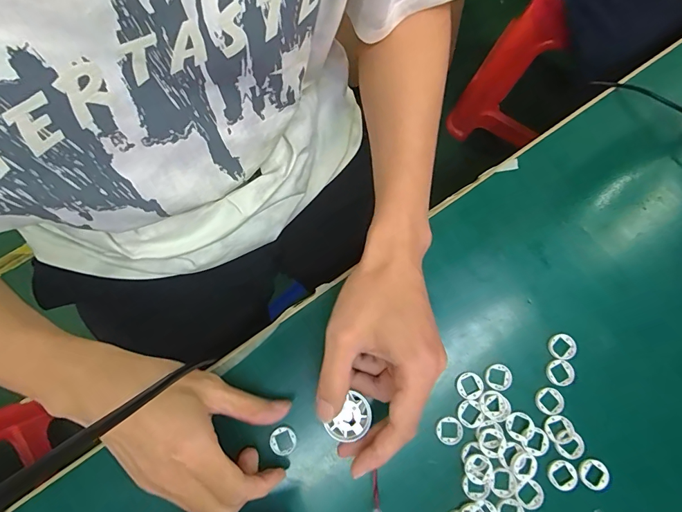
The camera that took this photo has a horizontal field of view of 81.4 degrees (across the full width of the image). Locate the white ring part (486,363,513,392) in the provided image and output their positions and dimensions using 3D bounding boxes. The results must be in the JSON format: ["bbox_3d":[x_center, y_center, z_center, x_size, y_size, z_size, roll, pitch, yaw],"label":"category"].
[{"bbox_3d":[0.134,0.104,0.339,0.022,0.004,0.021,0,76,1],"label":"white ring part"}]

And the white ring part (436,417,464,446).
[{"bbox_3d":[0.090,0.146,0.330,0.021,0.004,0.021,-24,77,-6],"label":"white ring part"}]

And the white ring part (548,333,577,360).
[{"bbox_3d":[0.193,0.079,0.346,0.021,0.007,0.021,0,76,1],"label":"white ring part"}]

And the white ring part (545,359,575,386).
[{"bbox_3d":[0.188,0.100,0.340,0.023,0.004,0.021,0,76,1],"label":"white ring part"}]

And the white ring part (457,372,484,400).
[{"bbox_3d":[0.109,0.110,0.336,0.022,0.004,0.021,0,76,1],"label":"white ring part"}]

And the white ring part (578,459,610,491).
[{"bbox_3d":[0.206,0.178,0.322,0.023,0.004,0.023,0,76,1],"label":"white ring part"}]

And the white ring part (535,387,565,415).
[{"bbox_3d":[0.177,0.123,0.335,0.023,0.004,0.021,0,76,1],"label":"white ring part"}]

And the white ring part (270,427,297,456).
[{"bbox_3d":[-0.048,0.153,0.328,0.022,0.004,0.021,0,76,1],"label":"white ring part"}]

